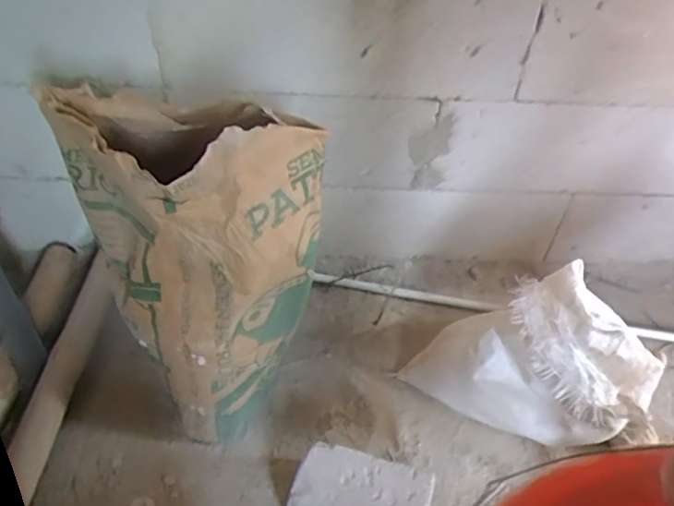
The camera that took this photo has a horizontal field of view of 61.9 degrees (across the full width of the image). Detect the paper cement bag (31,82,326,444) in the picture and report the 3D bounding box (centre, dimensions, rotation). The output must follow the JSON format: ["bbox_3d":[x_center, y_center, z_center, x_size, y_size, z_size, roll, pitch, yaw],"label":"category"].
[{"bbox_3d":[-0.206,-0.006,0.833,0.296,0.444,0.262,30,51,23],"label":"paper cement bag"}]

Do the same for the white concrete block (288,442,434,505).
[{"bbox_3d":[0.032,0.376,0.831,0.191,0.096,0.126,12,47,8],"label":"white concrete block"}]

